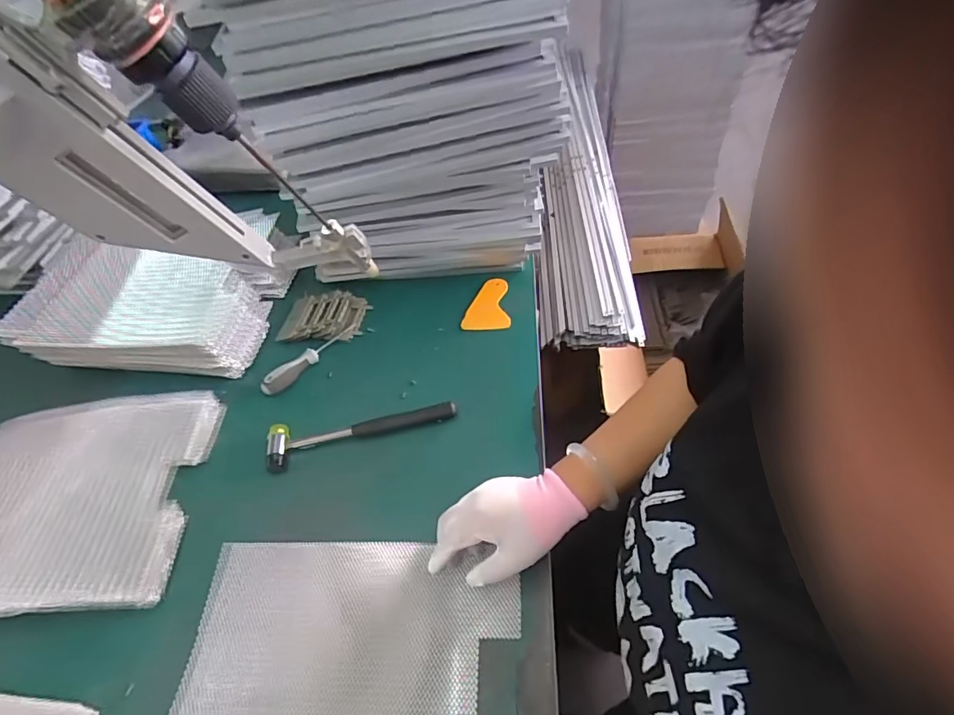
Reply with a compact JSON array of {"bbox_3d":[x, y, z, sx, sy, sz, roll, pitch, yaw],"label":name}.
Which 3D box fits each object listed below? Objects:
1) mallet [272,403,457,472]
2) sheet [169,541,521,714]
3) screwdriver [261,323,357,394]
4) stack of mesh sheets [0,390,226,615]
[{"bbox_3d":[-0.151,0.086,0.635,0.243,0.023,0.057,-14,53,-5],"label":"mallet"},{"bbox_3d":[-0.126,0.306,0.468,0.325,0.030,0.241,-2,52,6],"label":"sheet"},{"bbox_3d":[-0.245,-0.002,0.715,0.019,0.024,0.158,35,64,27],"label":"screwdriver"},{"bbox_3d":[-0.513,0.171,0.610,0.319,0.030,0.275,-6,53,1],"label":"stack of mesh sheets"}]

